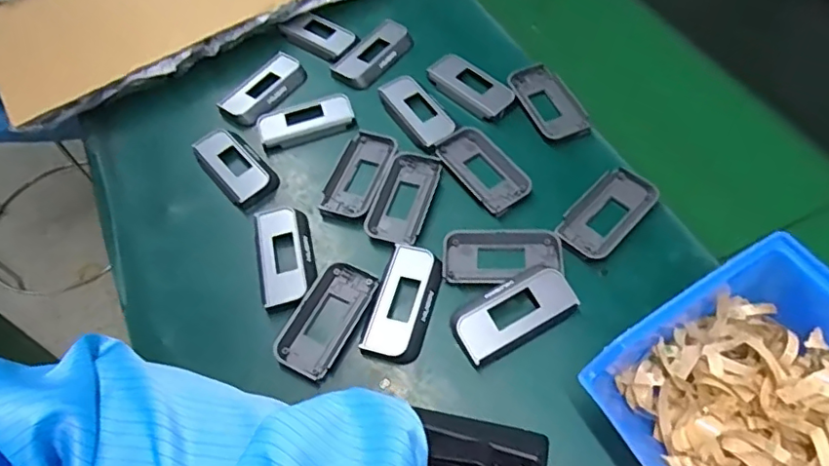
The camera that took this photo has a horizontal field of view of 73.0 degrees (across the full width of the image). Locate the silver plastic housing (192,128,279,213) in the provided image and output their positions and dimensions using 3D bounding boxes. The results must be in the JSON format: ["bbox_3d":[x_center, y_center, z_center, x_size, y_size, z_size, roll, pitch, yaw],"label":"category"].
[{"bbox_3d":[-0.134,-0.051,0.420,0.039,0.016,0.074,-37,63,-19],"label":"silver plastic housing"}]

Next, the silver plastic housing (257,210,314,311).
[{"bbox_3d":[-0.087,0.015,0.374,0.034,0.010,0.074,-11,57,-5],"label":"silver plastic housing"}]

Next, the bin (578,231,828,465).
[{"bbox_3d":[0.177,0.084,0.279,0.142,0.068,0.130,-33,62,-17],"label":"bin"}]

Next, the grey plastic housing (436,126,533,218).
[{"bbox_3d":[0.051,-0.047,0.406,0.040,0.007,0.075,-33,62,-17],"label":"grey plastic housing"}]

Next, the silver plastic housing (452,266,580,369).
[{"bbox_3d":[0.059,0.049,0.339,0.076,0.012,0.036,-27,75,-12],"label":"silver plastic housing"}]

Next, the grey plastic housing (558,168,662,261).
[{"bbox_3d":[0.128,-0.014,0.374,0.039,0.007,0.076,39,67,24],"label":"grey plastic housing"}]

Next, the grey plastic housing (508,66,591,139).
[{"bbox_3d":[0.105,-0.101,0.435,0.039,0.013,0.076,-22,59,-11],"label":"grey plastic housing"}]

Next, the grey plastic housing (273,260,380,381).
[{"bbox_3d":[-0.054,0.052,0.350,0.037,0.009,0.073,23,61,17],"label":"grey plastic housing"}]

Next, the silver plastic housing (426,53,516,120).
[{"bbox_3d":[0.043,-0.117,0.446,0.037,0.011,0.075,-38,63,-20],"label":"silver plastic housing"}]

